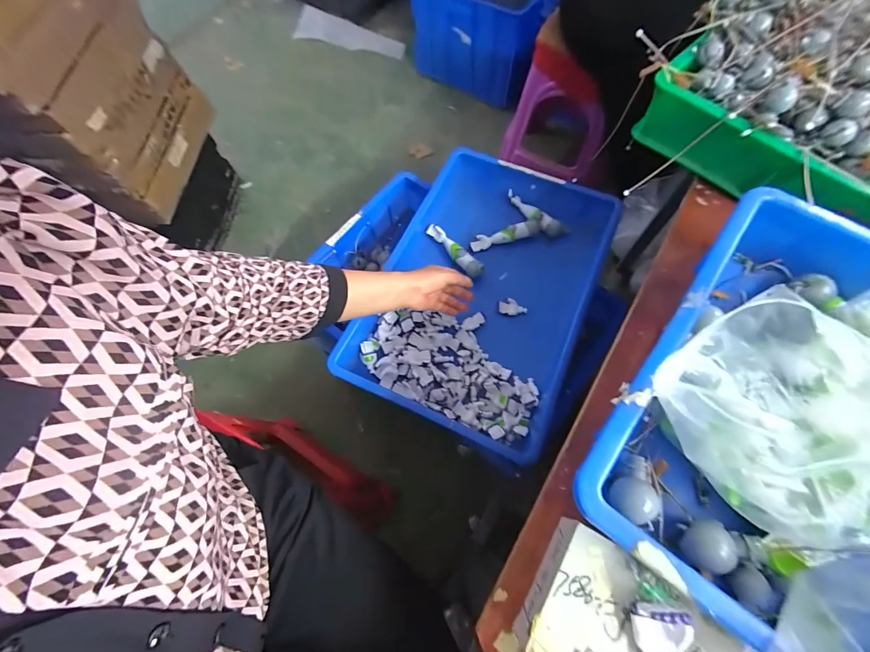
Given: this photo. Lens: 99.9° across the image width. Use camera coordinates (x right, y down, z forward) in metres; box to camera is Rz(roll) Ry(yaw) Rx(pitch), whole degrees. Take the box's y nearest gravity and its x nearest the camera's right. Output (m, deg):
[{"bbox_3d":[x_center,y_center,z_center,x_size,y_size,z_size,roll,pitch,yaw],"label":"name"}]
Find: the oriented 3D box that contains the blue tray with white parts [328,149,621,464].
[{"bbox_3d":[0.093,-0.079,0.703,0.388,0.092,0.554,25,70,12],"label":"blue tray with white parts"}]

